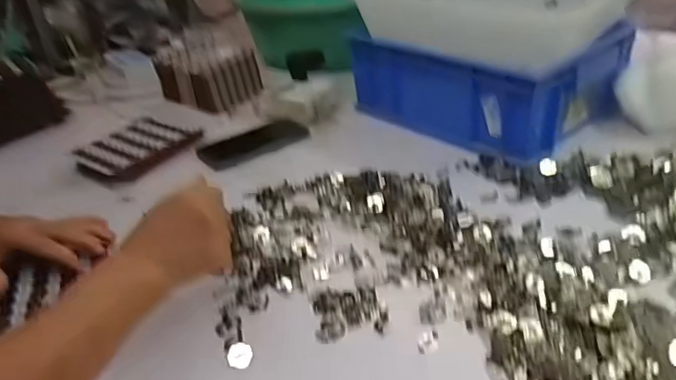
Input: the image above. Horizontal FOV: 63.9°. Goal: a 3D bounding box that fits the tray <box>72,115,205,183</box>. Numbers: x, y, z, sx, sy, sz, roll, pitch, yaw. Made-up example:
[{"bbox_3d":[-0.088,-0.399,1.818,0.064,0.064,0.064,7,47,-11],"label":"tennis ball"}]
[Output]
[{"bbox_3d":[-0.299,-0.060,0.803,0.114,0.029,0.163,14,37,29],"label":"tray"}]

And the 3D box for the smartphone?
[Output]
[{"bbox_3d":[-0.128,-0.072,0.822,0.166,0.006,0.088,-27,37,-30],"label":"smartphone"}]

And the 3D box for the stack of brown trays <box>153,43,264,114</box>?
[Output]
[{"bbox_3d":[-0.233,-0.215,0.975,0.156,0.094,0.115,18,39,34],"label":"stack of brown trays"}]

